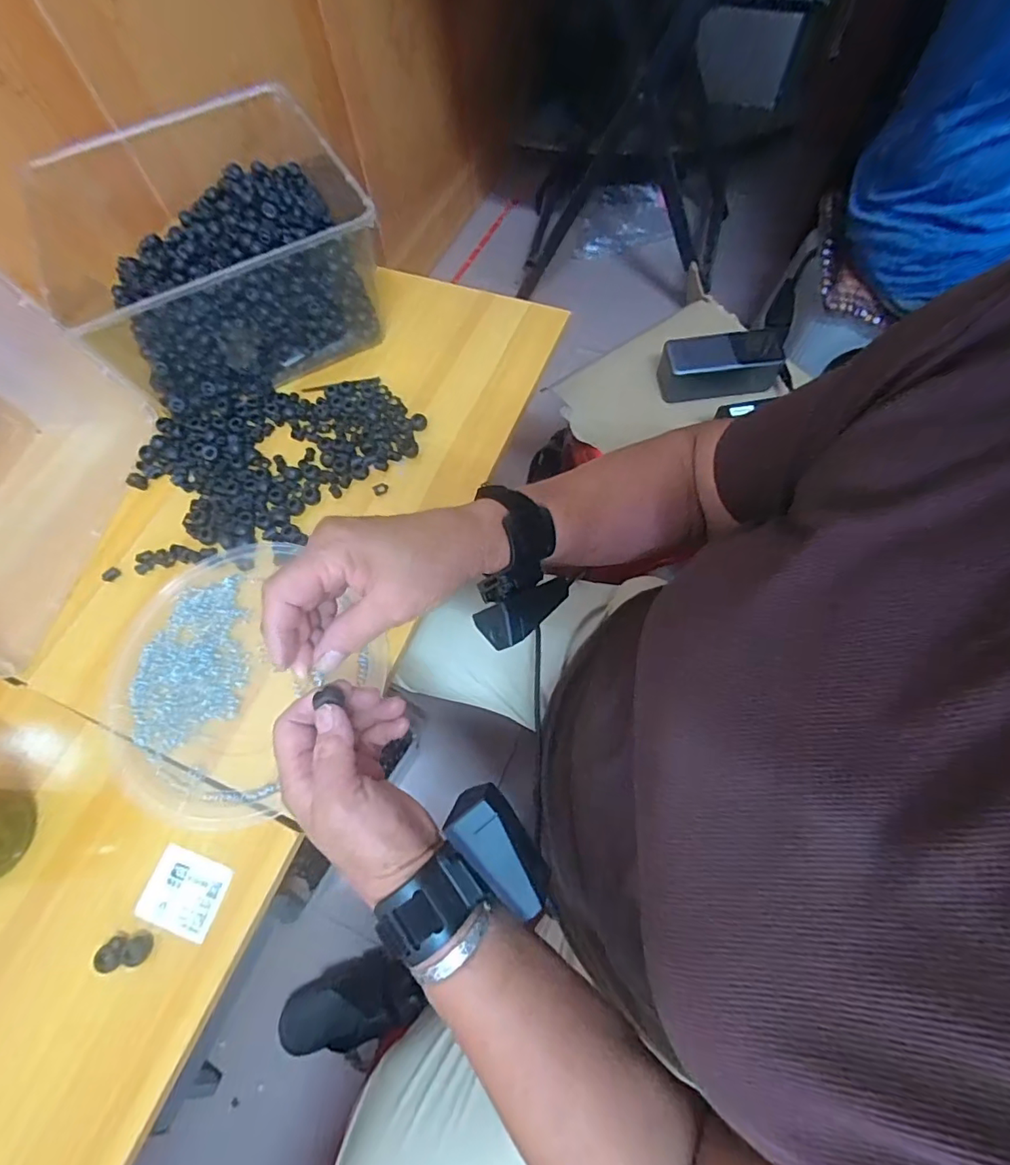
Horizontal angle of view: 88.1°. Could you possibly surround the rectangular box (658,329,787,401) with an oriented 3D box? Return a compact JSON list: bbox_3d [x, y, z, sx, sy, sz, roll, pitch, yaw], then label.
[{"bbox_3d":[0.255,-0.253,0.620,0.139,0.058,0.059,-3,66,2],"label":"rectangular box"}]

